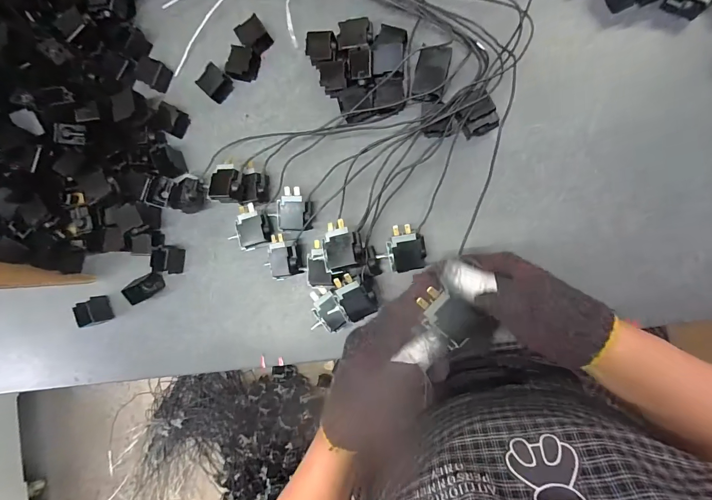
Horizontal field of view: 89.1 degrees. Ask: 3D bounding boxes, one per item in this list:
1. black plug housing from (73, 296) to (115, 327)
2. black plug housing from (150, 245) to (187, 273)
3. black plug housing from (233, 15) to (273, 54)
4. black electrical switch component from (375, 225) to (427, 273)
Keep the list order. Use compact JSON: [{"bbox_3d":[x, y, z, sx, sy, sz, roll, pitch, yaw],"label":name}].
[{"bbox_3d":[-0.375,0.088,0.516,0.029,0.032,0.038,-16,86,10],"label":"black plug housing"},{"bbox_3d":[-0.261,0.013,0.505,0.029,0.035,0.037,8,90,11],"label":"black plug housing"},{"bbox_3d":[-0.139,-0.293,0.495,0.038,0.018,0.042,-38,82,7],"label":"black plug housing"},{"bbox_3d":[0.057,-0.001,0.447,0.057,0.040,0.055,-11,87,10],"label":"black electrical switch component"}]

